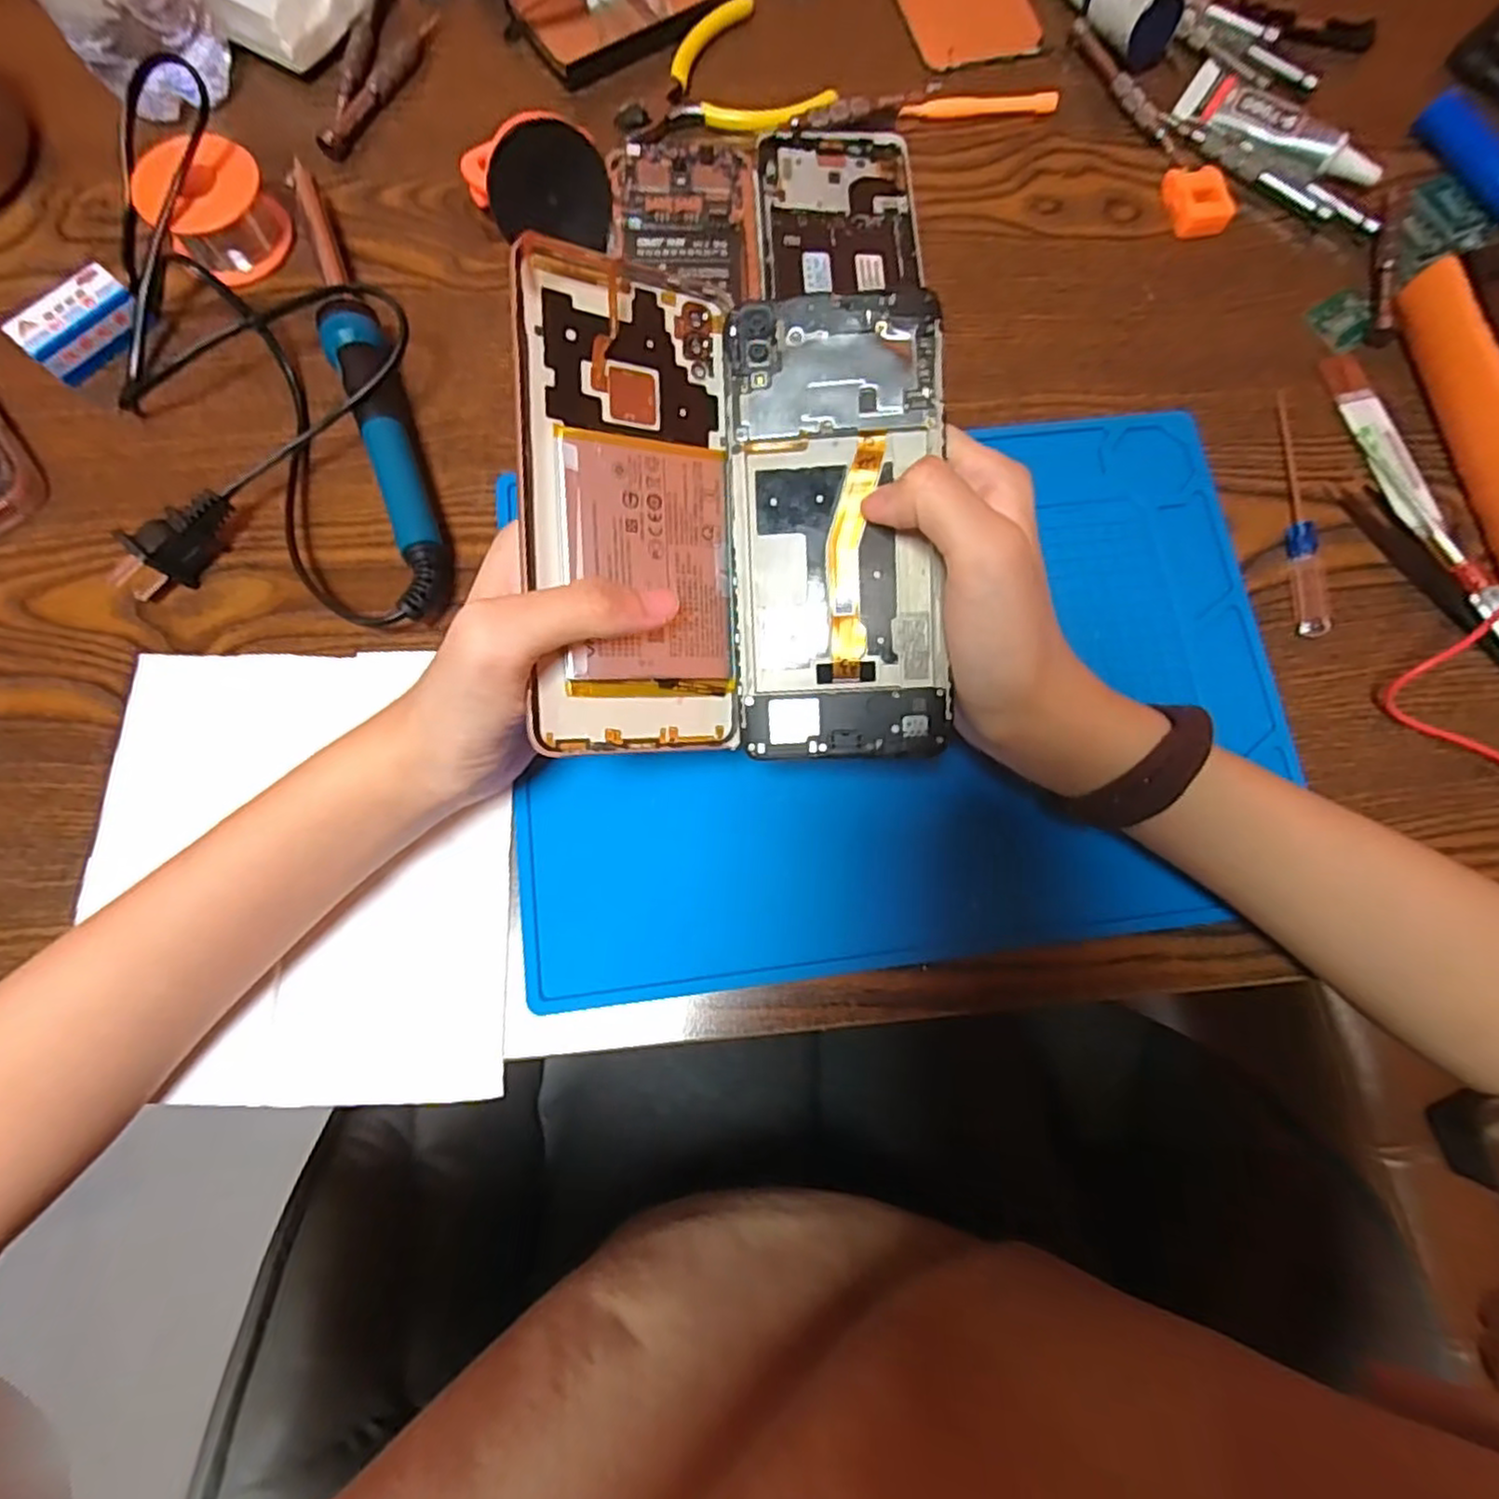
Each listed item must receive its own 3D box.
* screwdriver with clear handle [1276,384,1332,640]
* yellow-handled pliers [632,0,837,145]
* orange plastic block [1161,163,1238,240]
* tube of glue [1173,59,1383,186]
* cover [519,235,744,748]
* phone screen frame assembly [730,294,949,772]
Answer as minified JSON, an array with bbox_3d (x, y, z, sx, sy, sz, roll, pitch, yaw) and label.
[{"bbox_3d":[0.249,-0.109,0.324,0.012,0.010,0.124,5,77,-1],"label":"screwdriver with clear handle"},{"bbox_3d":[-0.017,-0.349,0.371,0.104,0.011,0.088,-19,79,-6],"label":"yellow-handled pliers"},{"bbox_3d":[0.226,-0.277,0.361,0.028,0.012,0.039,-6,78,-3],"label":"orange plastic block"},{"bbox_3d":[0.273,-0.318,0.369,0.103,0.014,0.029,39,79,7],"label":"tube of glue"},{"bbox_3d":[-0.037,-0.076,0.231,0.069,0.007,0.152,-3,93,-27],"label":"cover"},{"bbox_3d":[0.029,-0.072,0.239,0.068,0.006,0.148,-1,94,5],"label":"phone screen frame assembly"}]

